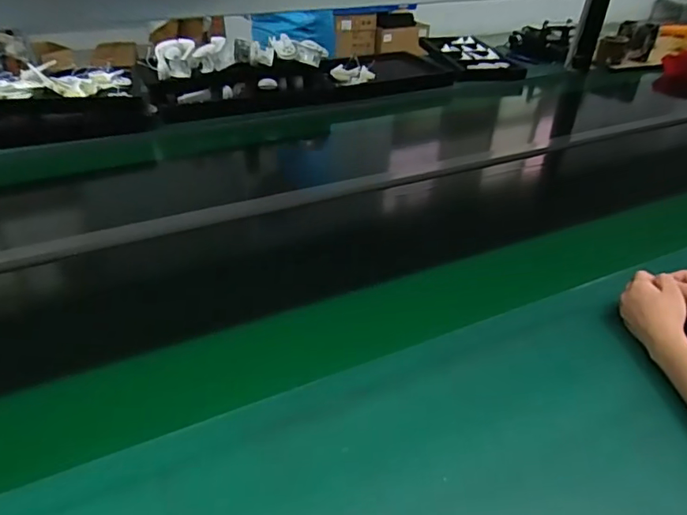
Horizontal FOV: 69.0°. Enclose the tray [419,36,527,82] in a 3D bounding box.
[{"bbox_3d":[0.417,-0.704,1.726,0.226,0.034,0.494,-5,37,-9],"label":"tray"}]

